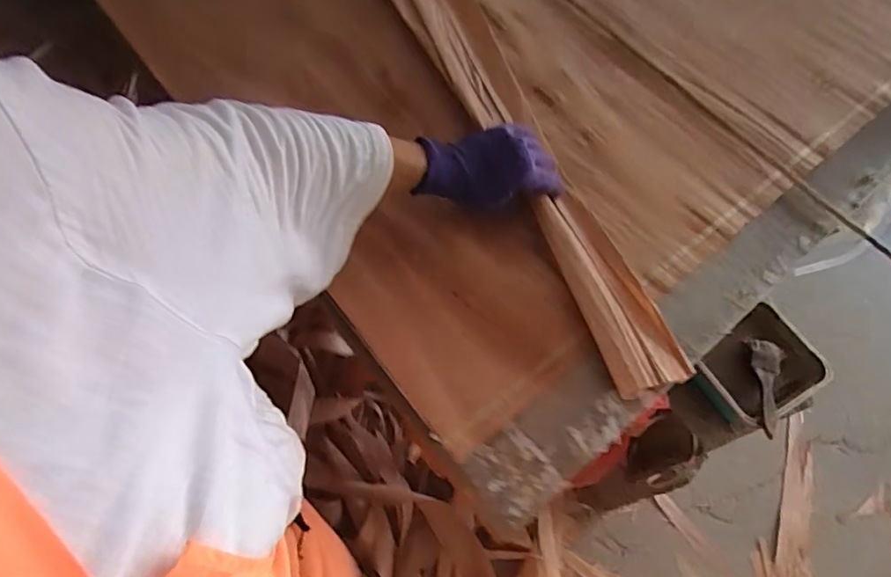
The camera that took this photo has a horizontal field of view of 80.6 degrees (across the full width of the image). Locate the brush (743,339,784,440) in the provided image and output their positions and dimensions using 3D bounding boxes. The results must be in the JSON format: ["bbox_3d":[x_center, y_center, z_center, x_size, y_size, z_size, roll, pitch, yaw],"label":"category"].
[{"bbox_3d":[0.469,0.145,0.762,0.046,0.021,0.155,15,59,3],"label":"brush"}]

